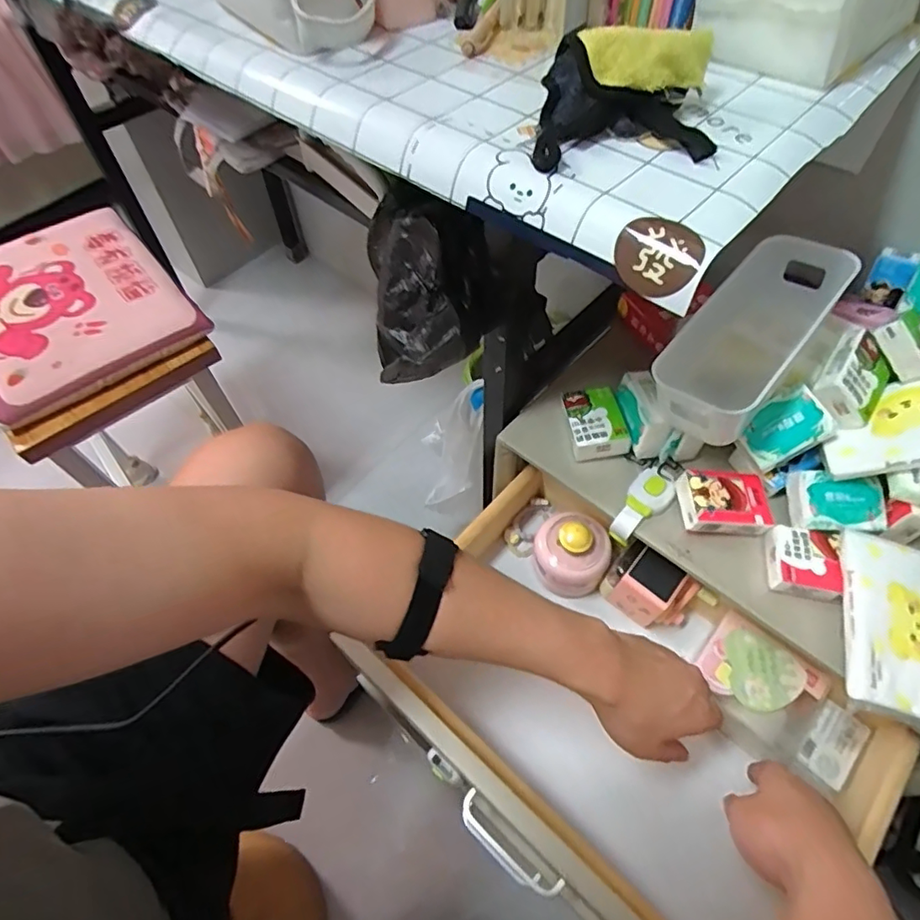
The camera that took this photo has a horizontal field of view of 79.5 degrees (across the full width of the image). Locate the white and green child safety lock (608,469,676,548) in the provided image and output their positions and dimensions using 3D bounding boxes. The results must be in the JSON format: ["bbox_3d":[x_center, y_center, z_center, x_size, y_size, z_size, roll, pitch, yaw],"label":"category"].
[{"bbox_3d":[0.170,0.043,0.520,0.036,0.012,0.081,37,78,22],"label":"white and green child safety lock"}]

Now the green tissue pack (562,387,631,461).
[{"bbox_3d":[0.134,-0.039,0.556,0.052,0.024,0.072,-8,57,-4],"label":"green tissue pack"}]

